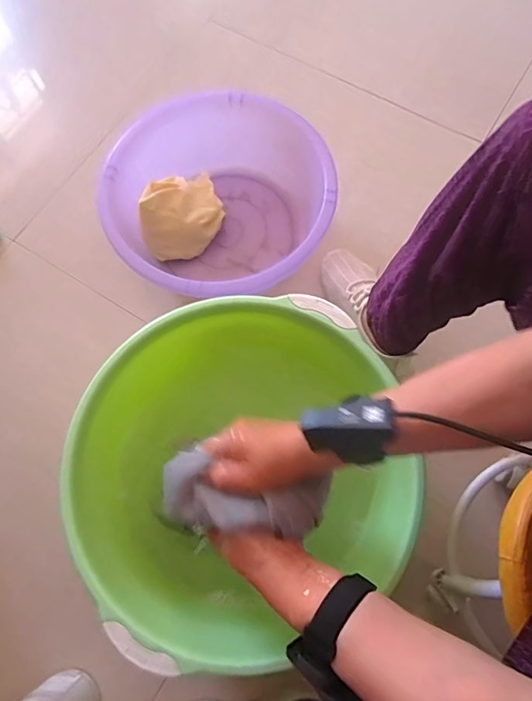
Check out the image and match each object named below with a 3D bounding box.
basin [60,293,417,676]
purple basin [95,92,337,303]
[{"bbox_3d":[-0.016,0.139,0.539,0.344,0.142,0.376,-1,73,2],"label":"basin"},{"bbox_3d":[-0.063,-0.214,0.687,0.302,0.127,0.323,-1,73,2],"label":"purple basin"}]

